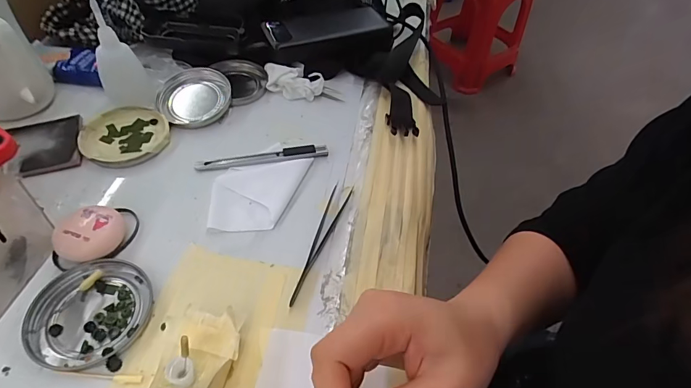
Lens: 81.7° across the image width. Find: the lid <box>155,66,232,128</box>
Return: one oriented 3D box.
[{"bbox_3d":[-0.164,-0.104,0.434,0.074,0.014,0.074,-6,68,-8],"label":"lid"}]

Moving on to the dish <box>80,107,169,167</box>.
[{"bbox_3d":[-0.218,-0.058,0.395,0.082,0.008,0.078,3,50,-3],"label":"dish"}]

